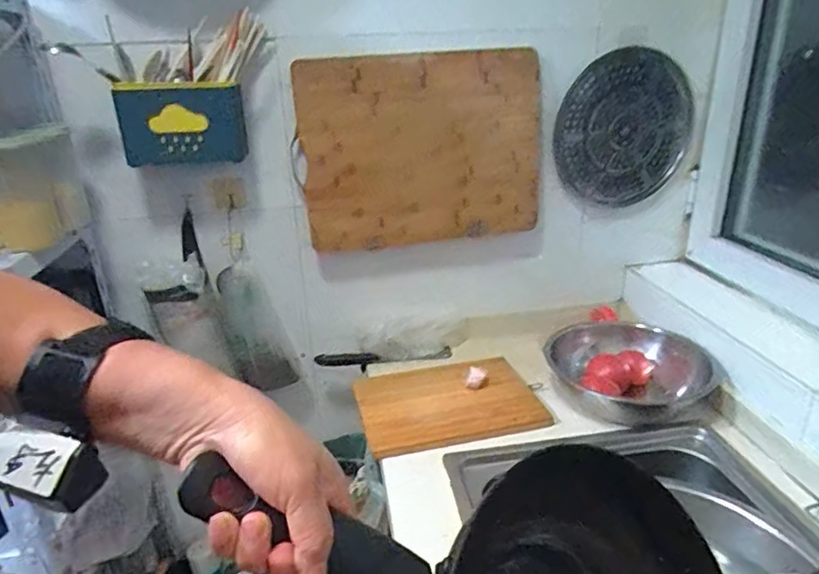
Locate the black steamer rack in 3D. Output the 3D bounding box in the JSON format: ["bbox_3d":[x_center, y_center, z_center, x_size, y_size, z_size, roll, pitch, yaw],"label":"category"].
[{"bbox_3d":[0.439,-0.318,1.141,0.290,0.296,0.030,-6,23,-9],"label":"black steamer rack"}]

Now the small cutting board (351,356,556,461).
[{"bbox_3d":[0.068,0.204,1.002,0.306,0.025,0.235,-10,28,-11],"label":"small cutting board"}]

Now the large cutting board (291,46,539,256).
[{"bbox_3d":[0.025,-0.257,1.072,0.452,0.354,0.032,-6,19,-7],"label":"large cutting board"}]

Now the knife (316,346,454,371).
[{"bbox_3d":[-0.053,0.149,1.159,0.277,0.037,0.026,-5,22,-5],"label":"knife"}]

